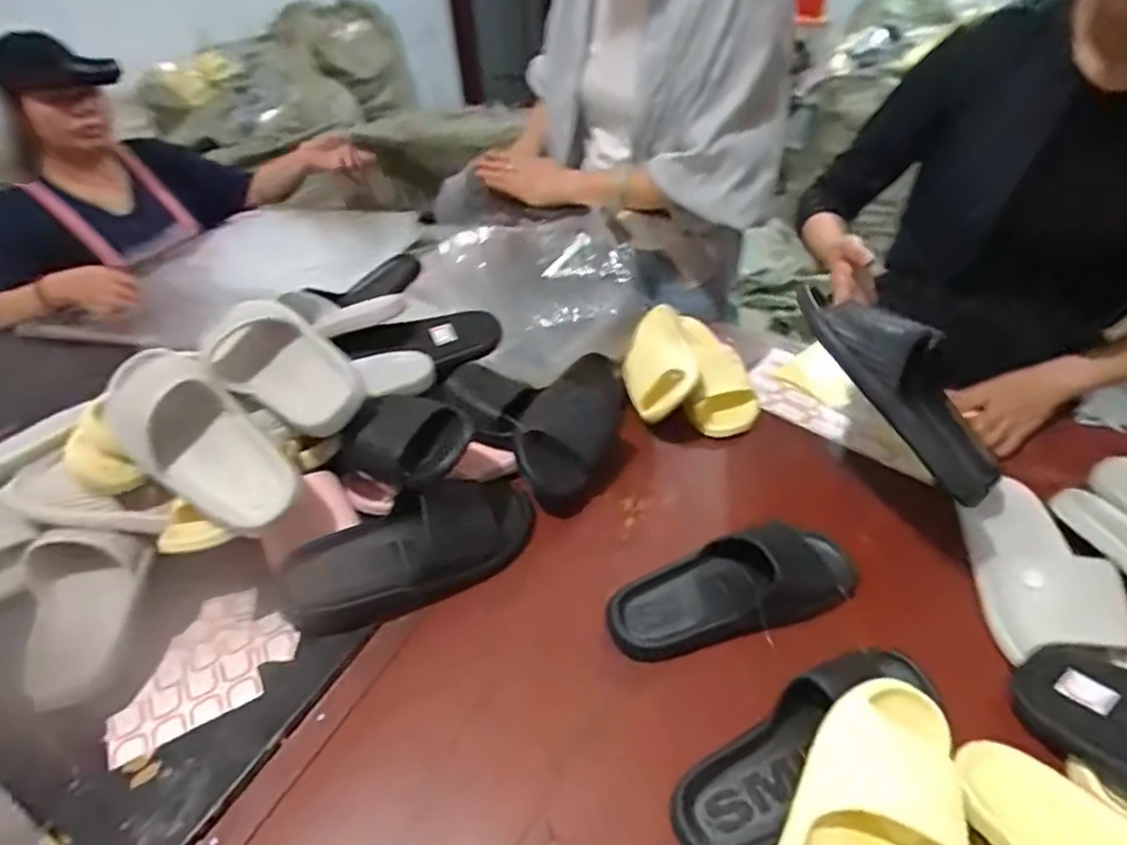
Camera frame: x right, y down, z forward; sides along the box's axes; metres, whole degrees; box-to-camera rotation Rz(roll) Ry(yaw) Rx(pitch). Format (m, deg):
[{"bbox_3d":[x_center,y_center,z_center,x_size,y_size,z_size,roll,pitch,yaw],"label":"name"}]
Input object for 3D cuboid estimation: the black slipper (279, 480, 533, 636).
[{"bbox_3d":[-0.169,0.138,0.722,0.281,0.067,0.111,-19,45,-15],"label":"black slipper"}]

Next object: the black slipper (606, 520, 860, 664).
[{"bbox_3d":[0.173,0.163,0.684,0.263,0.063,0.110,-13,44,-8],"label":"black slipper"}]

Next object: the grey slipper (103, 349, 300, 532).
[{"bbox_3d":[-0.408,0.013,0.703,0.121,0.092,0.281,-35,51,-29],"label":"grey slipper"}]

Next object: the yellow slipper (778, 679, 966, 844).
[{"bbox_3d":[0.224,0.321,0.487,0.114,0.072,0.250,22,49,26],"label":"yellow slipper"}]

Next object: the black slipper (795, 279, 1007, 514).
[{"bbox_3d":[0.352,-0.035,0.666,0.268,0.063,0.089,50,56,-4],"label":"black slipper"}]

